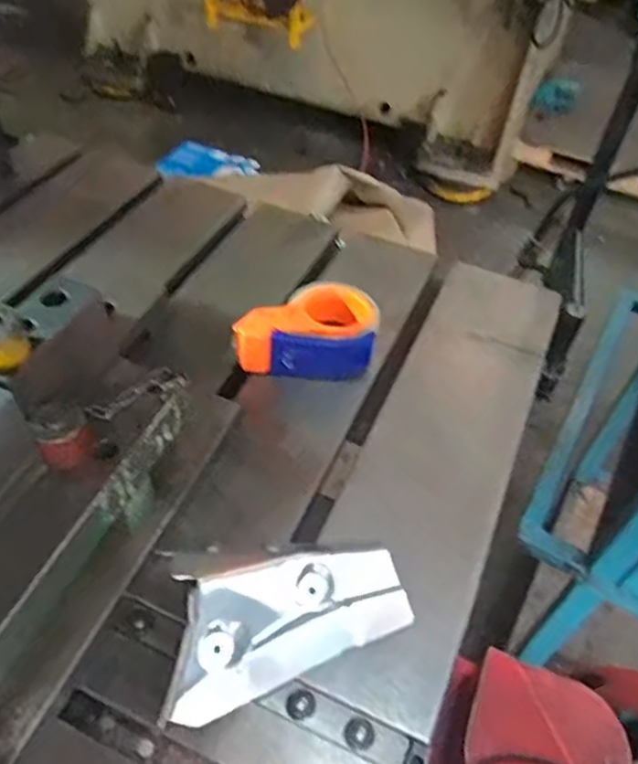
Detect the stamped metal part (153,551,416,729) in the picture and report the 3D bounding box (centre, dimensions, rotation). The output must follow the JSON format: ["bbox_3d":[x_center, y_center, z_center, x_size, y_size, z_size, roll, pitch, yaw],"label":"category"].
[{"bbox_3d":[-0.029,0.189,0.524,0.208,0.051,0.095,-16,52,-17],"label":"stamped metal part"}]

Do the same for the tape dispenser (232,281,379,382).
[{"bbox_3d":[-0.011,-0.062,0.733,0.147,0.064,0.112,7,49,3],"label":"tape dispenser"}]

